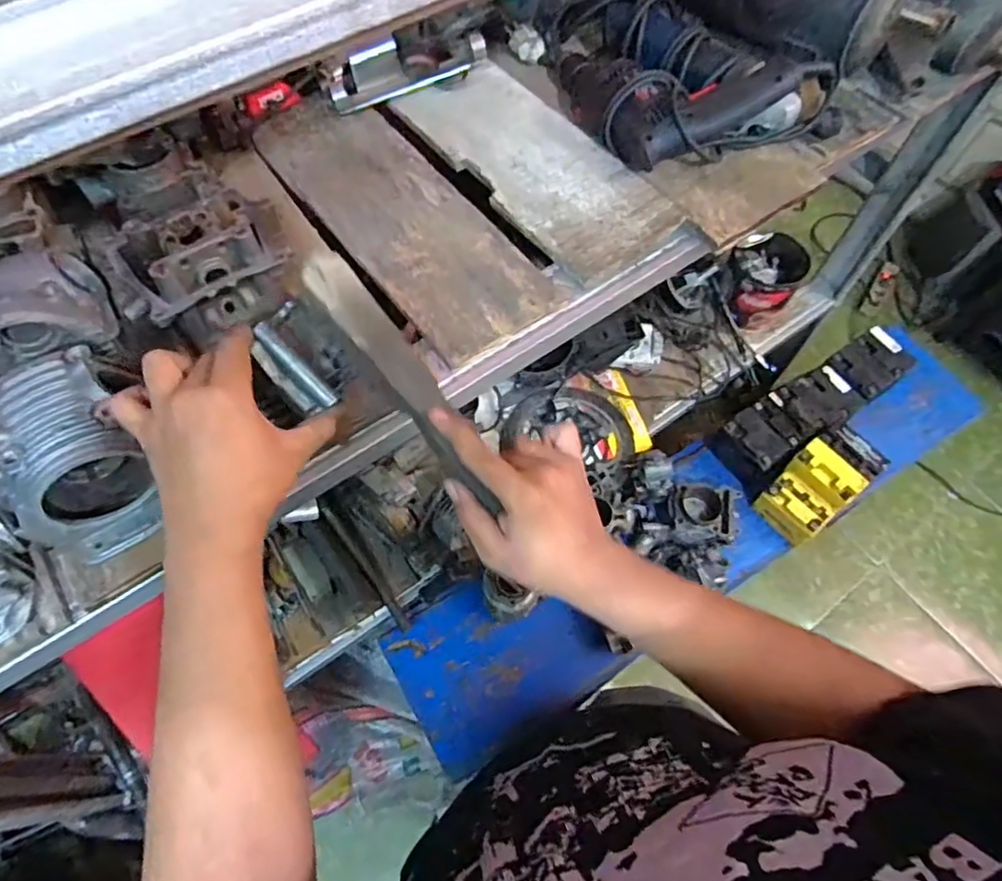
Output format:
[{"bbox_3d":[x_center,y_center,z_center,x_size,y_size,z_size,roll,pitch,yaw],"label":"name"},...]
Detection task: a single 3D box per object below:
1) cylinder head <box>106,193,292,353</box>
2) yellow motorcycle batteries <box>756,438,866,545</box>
[{"bbox_3d":[-0.282,-0.174,0.595,0.160,0.087,0.120,-30,69,-15],"label":"cylinder head"},{"bbox_3d":[0.563,0.095,1.138,0.135,0.107,0.116,-39,71,-18],"label":"yellow motorcycle batteries"}]

